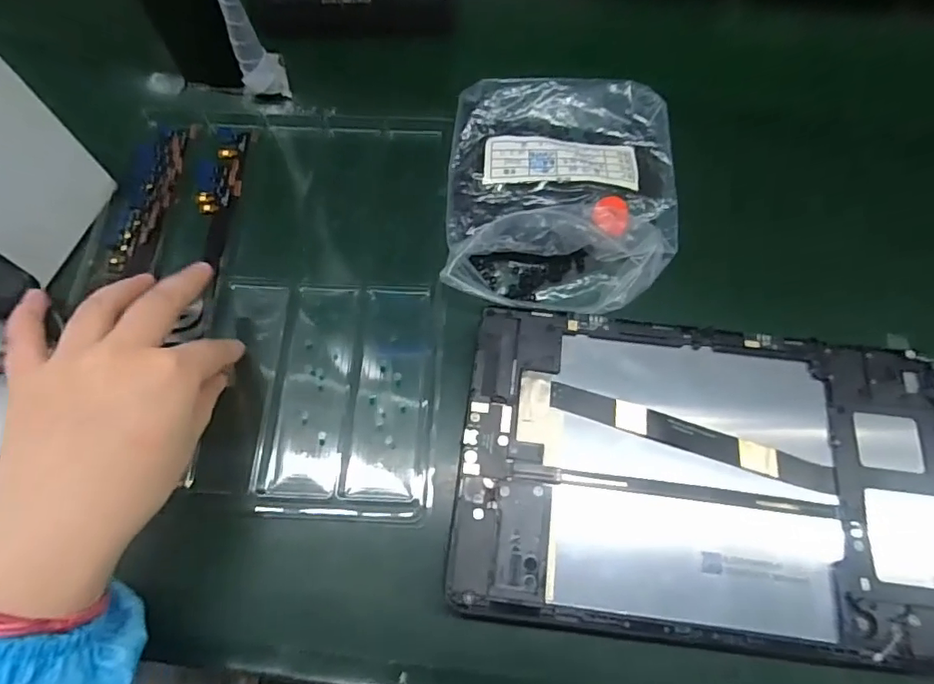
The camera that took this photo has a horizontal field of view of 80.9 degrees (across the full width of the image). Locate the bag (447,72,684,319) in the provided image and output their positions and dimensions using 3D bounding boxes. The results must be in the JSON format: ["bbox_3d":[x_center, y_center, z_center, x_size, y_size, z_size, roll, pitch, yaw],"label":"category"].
[{"bbox_3d":[0.061,-0.100,0.337,0.145,0.036,0.170,2,66,1],"label":"bag"}]

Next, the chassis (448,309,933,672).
[{"bbox_3d":[0.116,0.062,0.265,0.235,0.009,0.150,7,68,2],"label":"chassis"}]

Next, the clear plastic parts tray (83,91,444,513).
[{"bbox_3d":[-0.119,-0.038,0.335,0.207,0.017,0.274,0,68,2],"label":"clear plastic parts tray"}]

